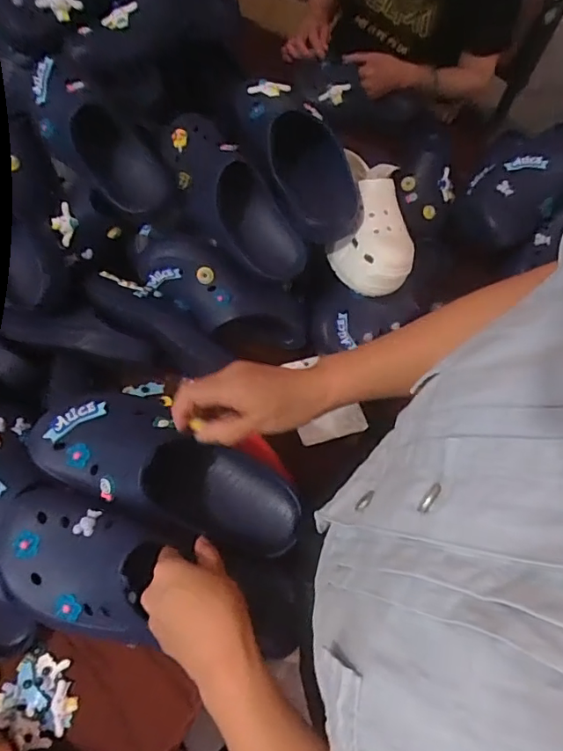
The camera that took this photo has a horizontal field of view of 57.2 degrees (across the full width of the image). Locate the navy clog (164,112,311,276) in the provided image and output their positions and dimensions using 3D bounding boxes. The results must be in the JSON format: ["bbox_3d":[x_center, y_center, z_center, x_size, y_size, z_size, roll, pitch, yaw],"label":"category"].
[{"bbox_3d":[-0.079,-0.259,0.735,0.110,0.104,0.275,-30,73,-10],"label":"navy clog"}]

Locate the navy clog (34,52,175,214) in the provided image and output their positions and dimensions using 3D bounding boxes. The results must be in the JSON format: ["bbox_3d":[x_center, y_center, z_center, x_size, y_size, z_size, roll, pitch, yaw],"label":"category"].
[{"bbox_3d":[-0.253,-0.333,0.706,0.120,0.095,0.250,-39,89,-13],"label":"navy clog"}]

